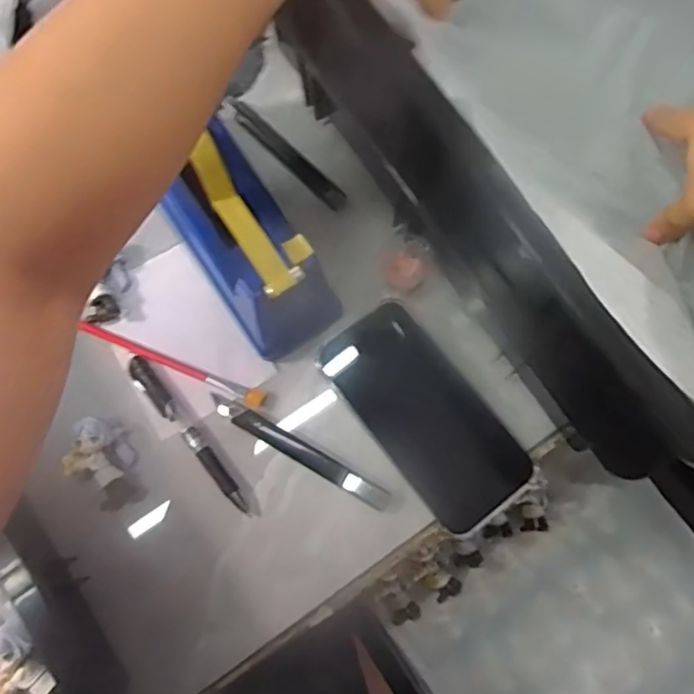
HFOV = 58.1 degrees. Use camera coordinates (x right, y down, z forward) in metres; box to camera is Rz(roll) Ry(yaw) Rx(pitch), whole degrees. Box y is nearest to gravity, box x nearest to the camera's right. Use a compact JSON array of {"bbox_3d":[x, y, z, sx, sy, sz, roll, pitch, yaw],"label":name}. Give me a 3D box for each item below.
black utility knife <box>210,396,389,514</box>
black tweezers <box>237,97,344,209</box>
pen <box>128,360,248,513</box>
[{"bbox_3d":[-0.034,0.073,0.441,0.142,0.004,0.014,29,77,7],"label":"black utility knife"},{"bbox_3d":[-0.048,-0.155,0.503,0.018,0.006,0.128,-43,79,-11],"label":"black tweezers"},{"bbox_3d":[-0.113,0.062,0.444,0.014,0.009,0.137,-38,78,-9],"label":"pen"}]

